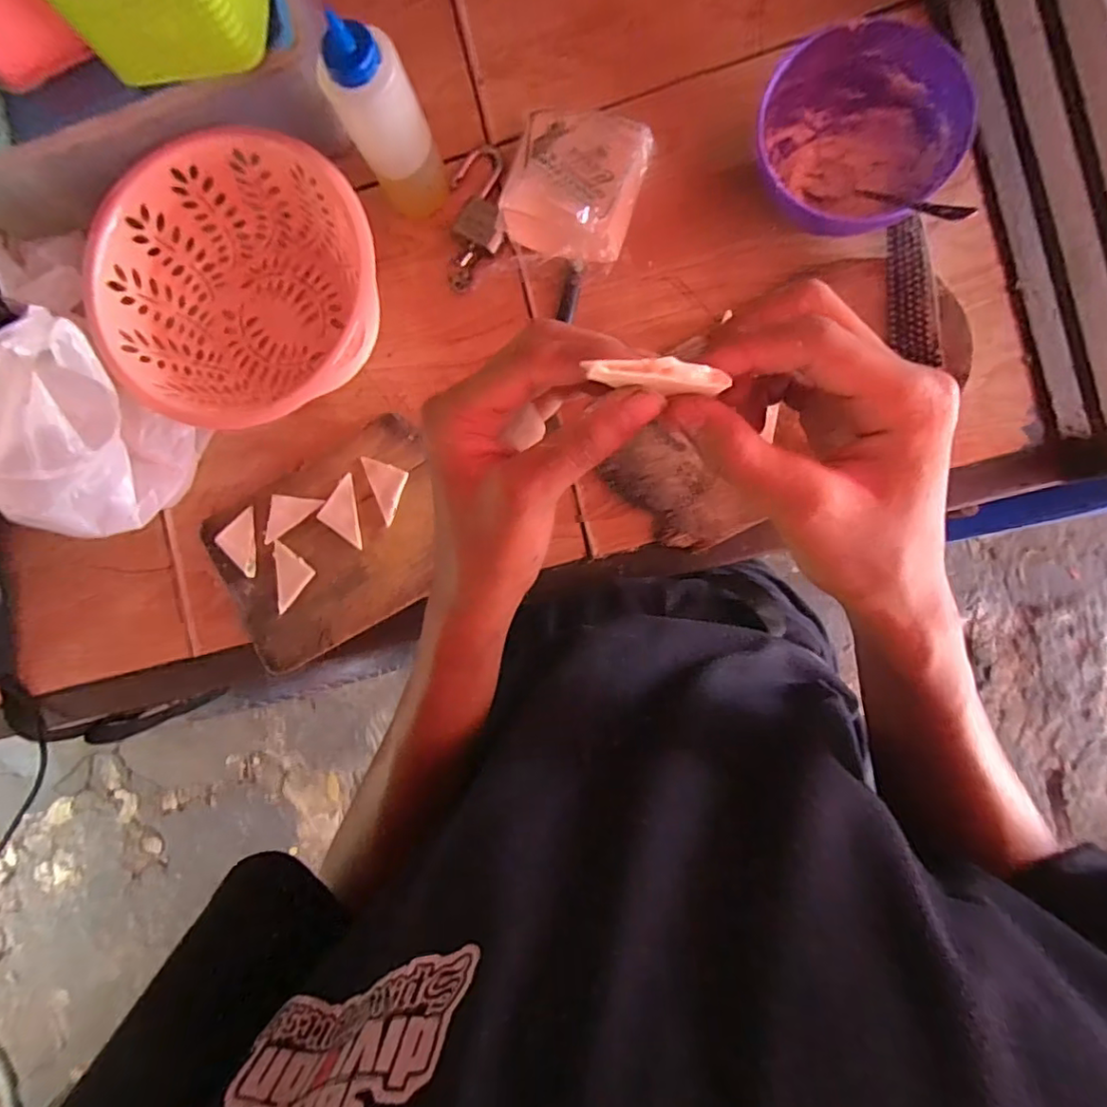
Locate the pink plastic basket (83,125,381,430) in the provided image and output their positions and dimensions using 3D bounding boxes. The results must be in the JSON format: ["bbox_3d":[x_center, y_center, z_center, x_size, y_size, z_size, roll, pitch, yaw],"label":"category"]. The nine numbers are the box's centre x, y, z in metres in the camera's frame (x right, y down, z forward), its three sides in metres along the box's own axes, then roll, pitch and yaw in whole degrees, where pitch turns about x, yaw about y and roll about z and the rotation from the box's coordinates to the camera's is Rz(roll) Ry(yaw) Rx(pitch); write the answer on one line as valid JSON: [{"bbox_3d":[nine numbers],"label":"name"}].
[{"bbox_3d":[-0.266,-0.234,0.519,0.241,0.099,0.228,-7,93,4],"label":"pink plastic basket"}]

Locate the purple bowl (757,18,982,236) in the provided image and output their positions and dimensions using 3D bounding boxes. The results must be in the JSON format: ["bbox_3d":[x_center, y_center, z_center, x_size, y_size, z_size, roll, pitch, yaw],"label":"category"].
[{"bbox_3d":[0.239,-0.324,0.470,0.141,0.077,0.151,3,92,4],"label":"purple bowl"}]

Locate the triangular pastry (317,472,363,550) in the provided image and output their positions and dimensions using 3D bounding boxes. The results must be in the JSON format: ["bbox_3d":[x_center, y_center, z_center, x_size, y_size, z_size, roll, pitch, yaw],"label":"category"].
[{"bbox_3d":[-0.199,-0.036,0.536,0.036,0.009,0.065,-8,92,4],"label":"triangular pastry"}]

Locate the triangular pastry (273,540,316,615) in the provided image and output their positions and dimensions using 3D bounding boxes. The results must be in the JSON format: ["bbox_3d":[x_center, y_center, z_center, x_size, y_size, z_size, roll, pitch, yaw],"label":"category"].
[{"bbox_3d":[-0.252,0.022,0.536,0.046,0.006,0.047,40,94,2],"label":"triangular pastry"}]

